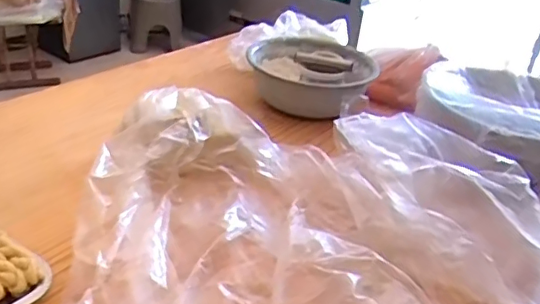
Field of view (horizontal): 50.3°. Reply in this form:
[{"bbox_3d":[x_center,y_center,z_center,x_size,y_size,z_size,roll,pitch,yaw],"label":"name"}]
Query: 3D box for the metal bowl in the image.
[{"bbox_3d":[0.055,-0.115,0.856,0.193,0.061,0.210,14,29,12],"label":"metal bowl"}]

